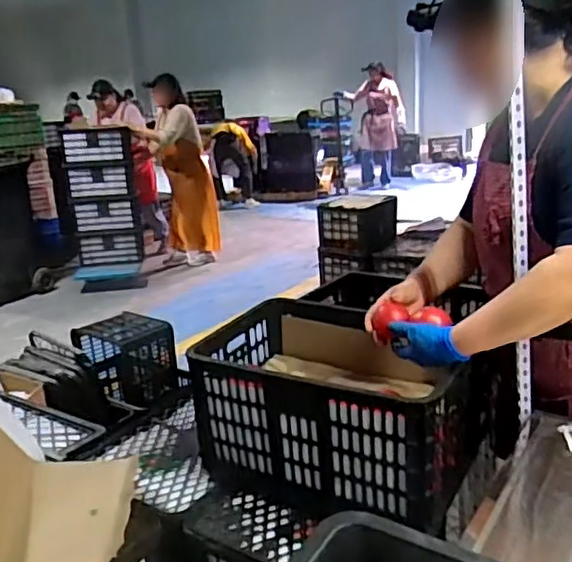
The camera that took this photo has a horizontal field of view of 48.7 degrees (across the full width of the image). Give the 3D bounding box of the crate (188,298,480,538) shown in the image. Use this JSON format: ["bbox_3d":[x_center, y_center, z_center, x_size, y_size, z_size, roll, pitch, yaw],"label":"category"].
[{"bbox_3d":[0.120,0.230,1.291,0.491,0.250,0.422,7,20,29],"label":"crate"}]

